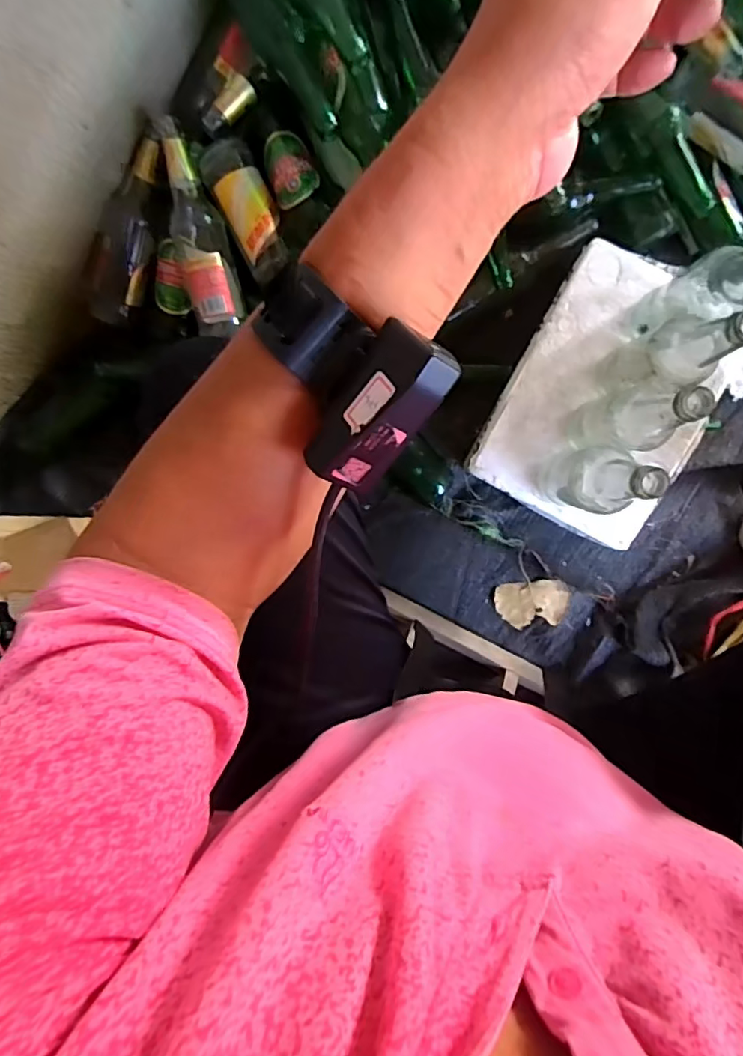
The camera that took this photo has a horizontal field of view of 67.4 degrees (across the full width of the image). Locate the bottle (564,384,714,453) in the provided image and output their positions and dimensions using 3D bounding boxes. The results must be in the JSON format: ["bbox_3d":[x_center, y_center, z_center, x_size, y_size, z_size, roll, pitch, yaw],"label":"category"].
[{"bbox_3d":[0.267,-0.112,0.560,0.075,0.253,0.058,-12,97,6],"label":"bottle"}]

